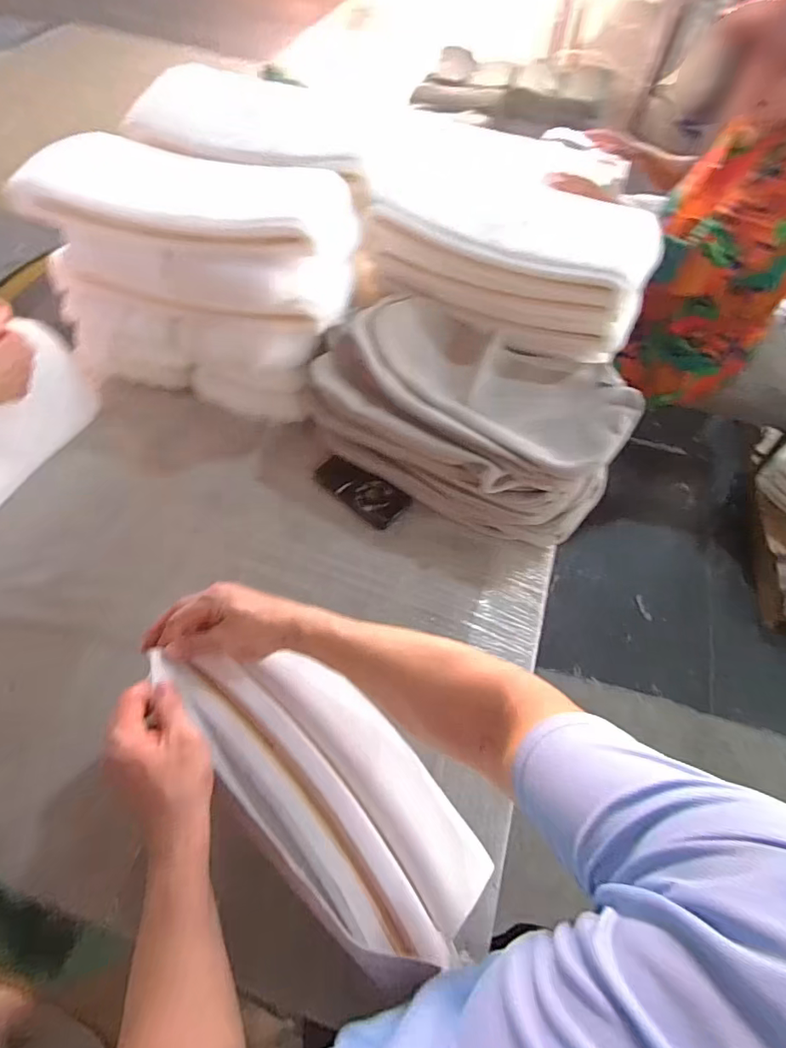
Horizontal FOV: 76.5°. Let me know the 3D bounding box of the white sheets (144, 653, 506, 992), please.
[{"bbox_3d":[-0.070,0.240,0.482,0.364,0.096,0.150,41,67,14],"label":"white sheets"}]

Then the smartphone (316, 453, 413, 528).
[{"bbox_3d":[-0.055,-0.060,0.858,0.163,0.006,0.073,37,78,15],"label":"smartphone"}]

